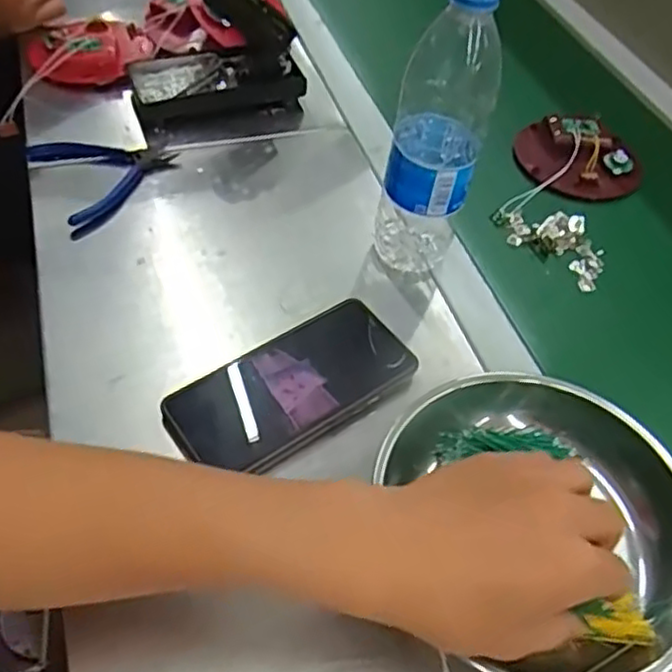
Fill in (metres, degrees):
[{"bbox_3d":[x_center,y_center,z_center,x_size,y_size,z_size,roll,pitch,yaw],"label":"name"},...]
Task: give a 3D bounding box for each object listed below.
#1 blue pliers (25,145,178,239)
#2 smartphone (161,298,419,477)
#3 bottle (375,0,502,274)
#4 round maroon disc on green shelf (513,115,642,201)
[{"bbox_3d":[-0.195,-0.144,0.592,0.111,0.010,0.114,-25,57,-24],"label":"blue pliers"},{"bbox_3d":[-0.028,0.033,0.458,0.163,0.013,0.080,-27,58,-25],"label":"smartphone"},{"bbox_3d":[0.071,-0.143,0.475,0.064,0.222,0.060,14,51,6],"label":"bottle"},{"bbox_3d":[0.234,-0.175,0.650,0.111,0.028,0.098,-3,51,-8],"label":"round maroon disc on green shelf"}]

